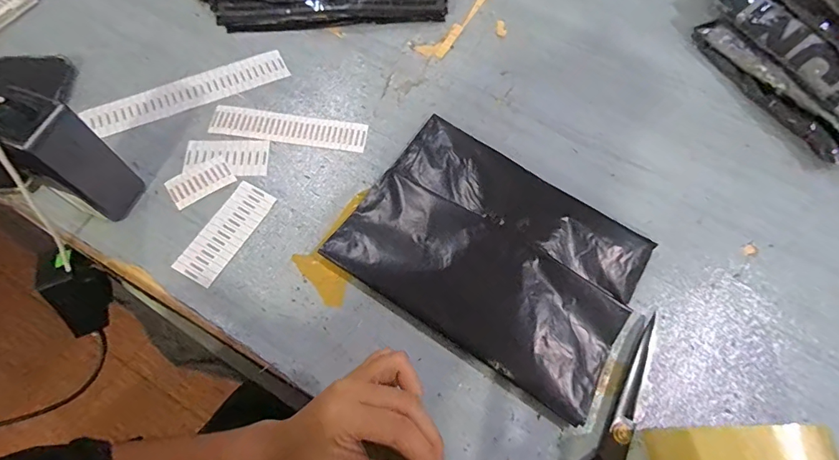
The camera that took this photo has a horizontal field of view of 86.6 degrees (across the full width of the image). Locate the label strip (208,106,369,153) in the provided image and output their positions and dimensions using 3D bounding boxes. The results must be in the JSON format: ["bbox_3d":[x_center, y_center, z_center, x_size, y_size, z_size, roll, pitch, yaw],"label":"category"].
[{"bbox_3d":[-0.146,-0.115,0.500,0.172,0.004,0.039,6,66,1],"label":"label strip"}]

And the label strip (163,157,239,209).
[{"bbox_3d":[-0.231,-0.051,0.470,0.064,0.006,0.037,-34,72,-15],"label":"label strip"}]

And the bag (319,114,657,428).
[{"bbox_3d":[0.073,0.021,0.439,0.276,0.027,0.190,32,69,11],"label":"bag"}]

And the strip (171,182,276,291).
[{"bbox_3d":[-0.194,0.002,0.448,0.043,0.005,0.110,27,68,9],"label":"strip"}]

